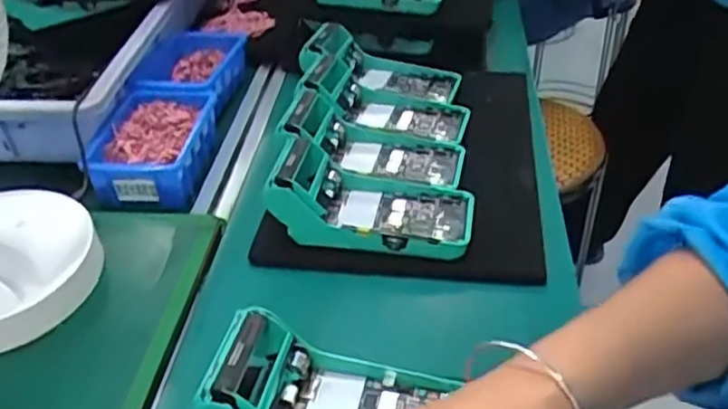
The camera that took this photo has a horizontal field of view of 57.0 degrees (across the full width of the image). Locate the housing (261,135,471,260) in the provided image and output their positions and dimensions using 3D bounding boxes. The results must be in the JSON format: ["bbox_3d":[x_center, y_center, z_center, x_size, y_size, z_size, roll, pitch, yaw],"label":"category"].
[{"bbox_3d":[0.010,-0.013,0.561,0.158,0.066,0.080,3,42,11],"label":"housing"}]

